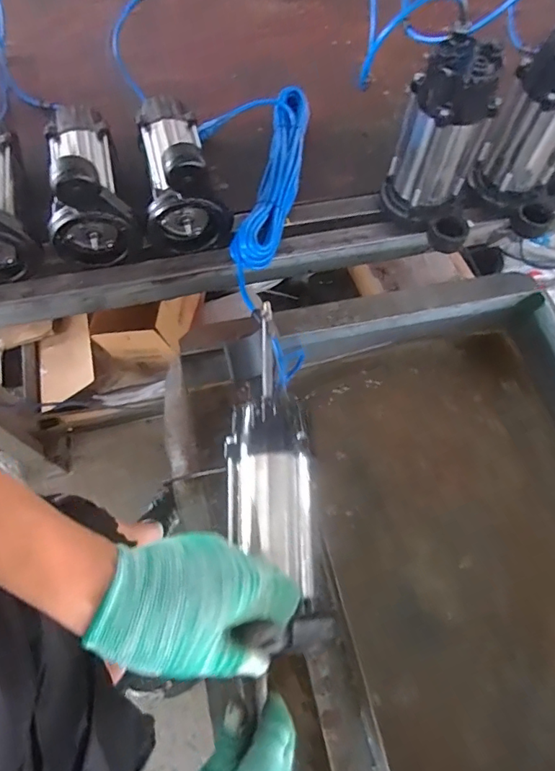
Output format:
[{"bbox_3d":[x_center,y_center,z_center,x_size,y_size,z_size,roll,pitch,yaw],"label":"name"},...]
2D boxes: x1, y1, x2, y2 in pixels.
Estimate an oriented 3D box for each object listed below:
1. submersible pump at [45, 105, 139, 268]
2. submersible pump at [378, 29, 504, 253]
[{"bbox_3d":[-0.275,-0.308,0.692,0.114,0.161,0.225,-12,68,-8],"label":"submersible pump"},{"bbox_3d":[0.230,-0.314,0.677,0.119,0.235,0.145,6,66,-1],"label":"submersible pump"}]

